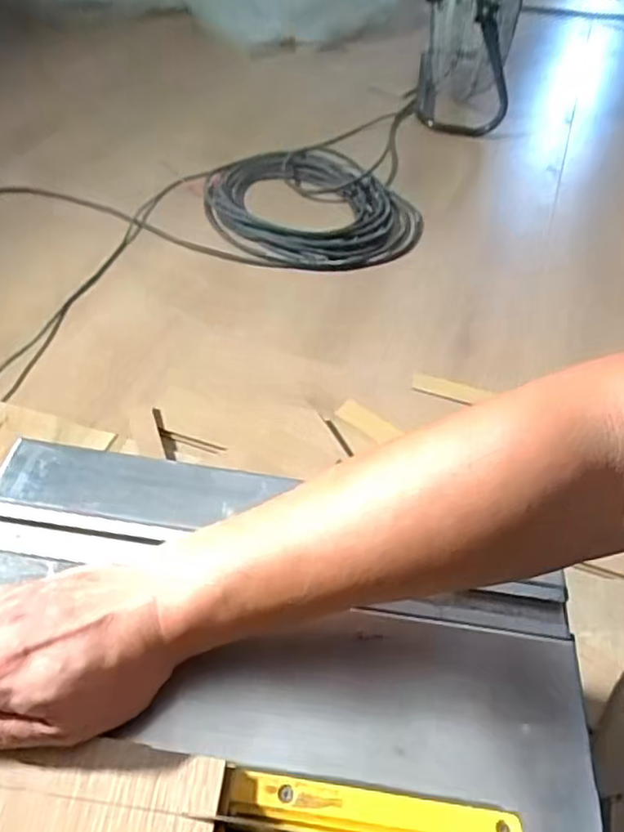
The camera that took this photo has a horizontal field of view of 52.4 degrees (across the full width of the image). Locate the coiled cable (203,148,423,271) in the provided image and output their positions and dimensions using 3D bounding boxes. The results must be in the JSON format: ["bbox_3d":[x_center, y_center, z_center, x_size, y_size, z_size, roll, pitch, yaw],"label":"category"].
[{"bbox_3d":[0.008,-0.433,1.257,0.411,0.034,0.432,11,48,2],"label":"coiled cable"}]

